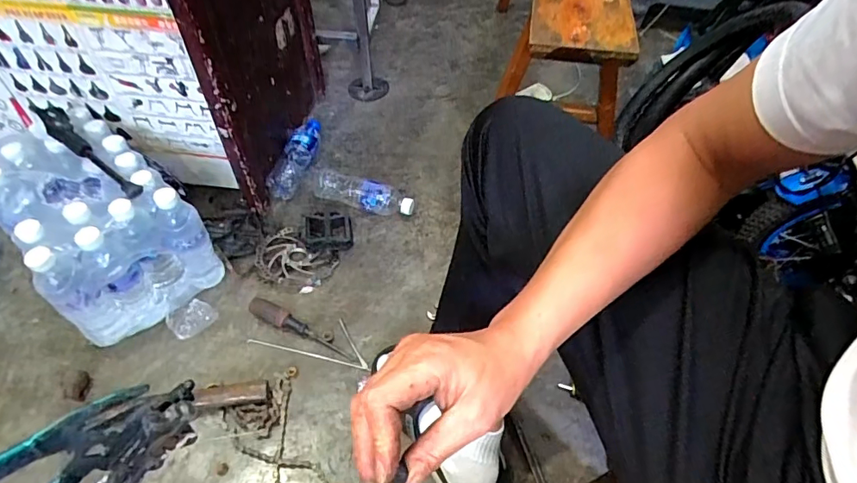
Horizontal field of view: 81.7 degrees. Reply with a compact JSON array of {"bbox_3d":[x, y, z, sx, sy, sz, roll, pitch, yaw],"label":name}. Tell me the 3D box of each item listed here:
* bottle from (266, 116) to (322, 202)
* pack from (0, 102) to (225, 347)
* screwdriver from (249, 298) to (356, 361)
[{"bbox_3d":[-0.286,-0.187,1.099,0.051,0.058,0.233,10,51,5],"label":"bottle"},{"bbox_3d":[-0.577,-0.037,0.858,0.344,0.220,0.226,37,58,24],"label":"pack"},{"bbox_3d":[-0.223,0.152,0.843,0.205,0.027,0.033,26,54,18],"label":"screwdriver"}]

